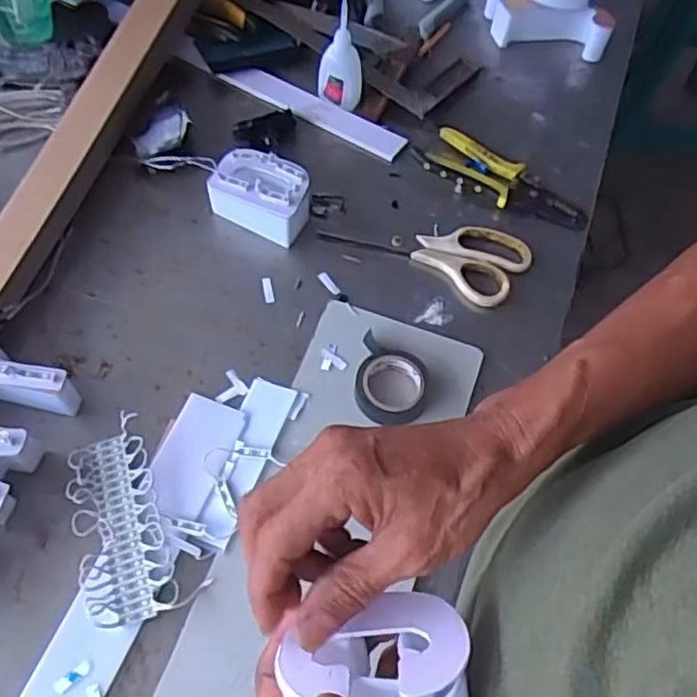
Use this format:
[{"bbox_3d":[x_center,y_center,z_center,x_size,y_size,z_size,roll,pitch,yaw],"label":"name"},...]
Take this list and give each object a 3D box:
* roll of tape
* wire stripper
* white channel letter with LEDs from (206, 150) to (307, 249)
[{"bbox_3d":[0.035,0.024,0.547,0.055,0.017,0.077,9,62,2],"label":"roll of tape"},{"bbox_3d":[0.153,-0.160,0.656,0.159,0.012,0.049,30,65,13],"label":"wire stripper"},{"bbox_3d":[-0.077,-0.137,0.616,0.082,0.051,0.055,25,64,11],"label":"white channel letter with LEDs"}]

